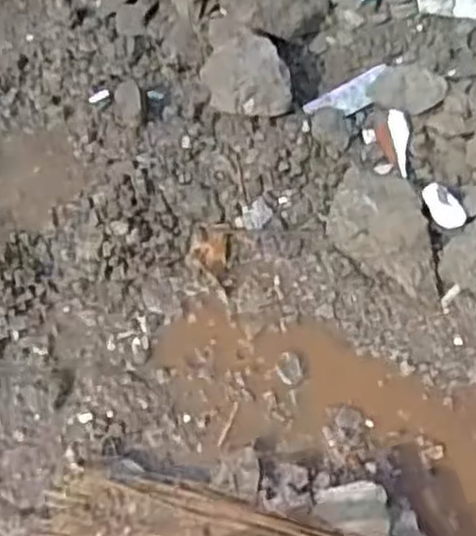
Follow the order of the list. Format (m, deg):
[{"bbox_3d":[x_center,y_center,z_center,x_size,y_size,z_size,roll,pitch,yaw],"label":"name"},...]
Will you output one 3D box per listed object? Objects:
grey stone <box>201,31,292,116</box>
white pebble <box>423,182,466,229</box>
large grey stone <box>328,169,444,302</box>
[{"bbox_3d":[0.006,-0.199,0.777,0.070,0.068,0.094,-13,62,-10],"label":"grey stone"},{"bbox_3d":[0.201,-0.061,0.732,0.027,0.010,0.056,-19,63,-13],"label":"white pebble"},{"bbox_3d":[0.138,-0.032,0.730,0.092,0.036,0.141,-7,61,-7],"label":"large grey stone"}]

